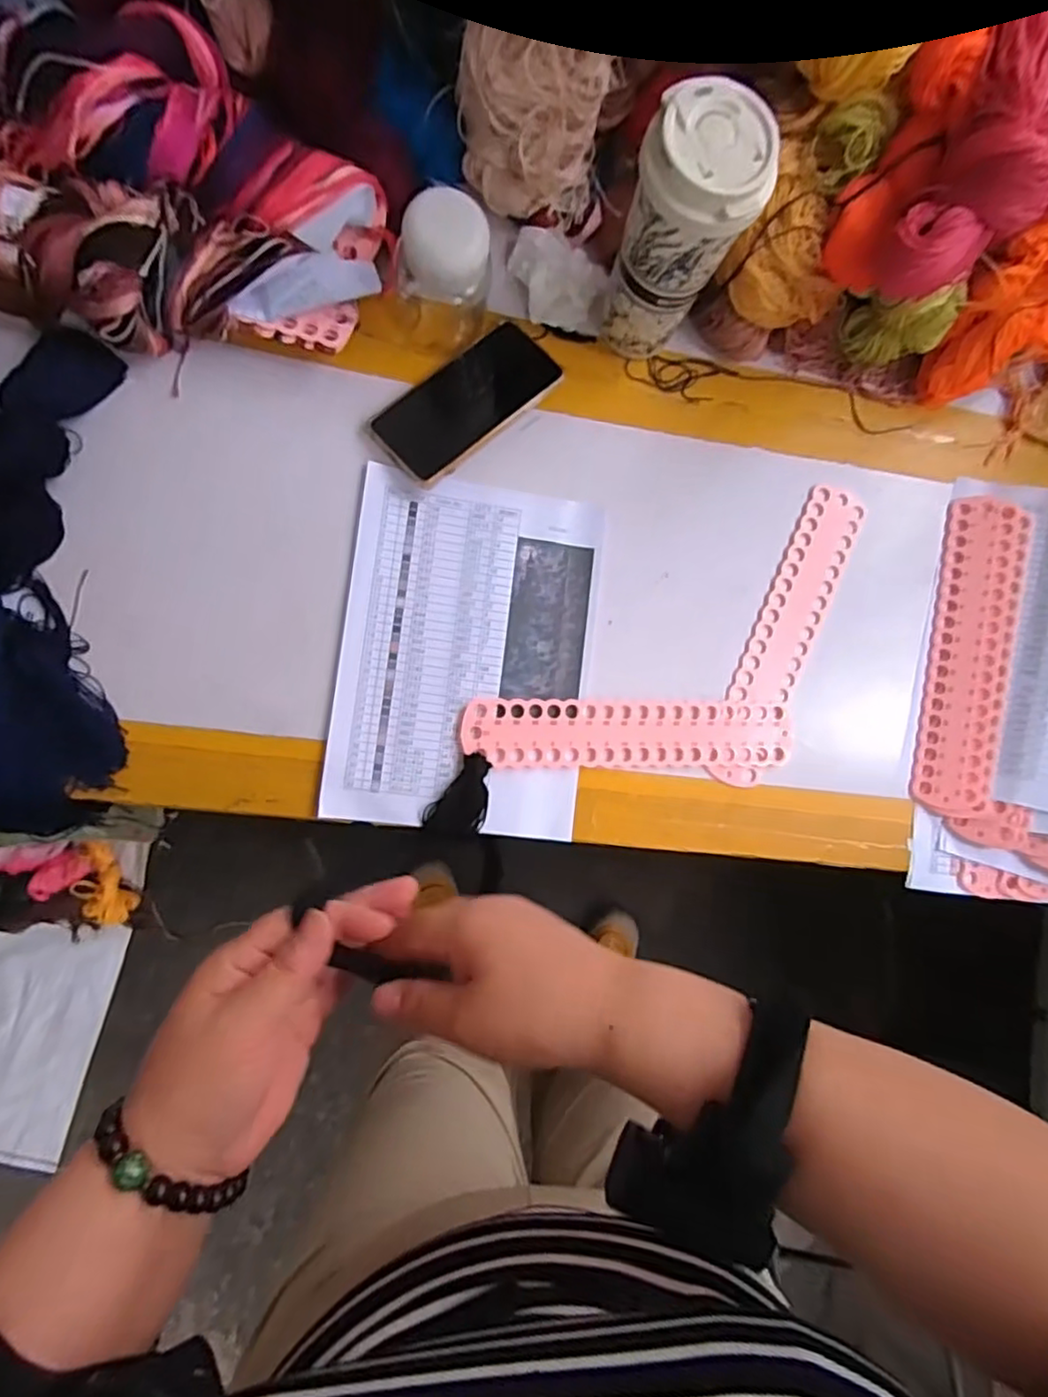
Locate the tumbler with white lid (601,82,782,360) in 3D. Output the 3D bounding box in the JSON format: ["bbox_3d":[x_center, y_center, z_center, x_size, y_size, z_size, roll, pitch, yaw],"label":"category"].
[{"bbox_3d":[0.110,-0.342,0.489,0.088,0.185,0.080,20,83,-7],"label":"tumbler with white lid"}]

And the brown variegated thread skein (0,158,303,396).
[{"bbox_3d":[-0.308,-0.326,0.471,0.240,0.071,0.116,13,85,-6],"label":"brown variegated thread skein"}]

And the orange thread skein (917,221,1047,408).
[{"bbox_3d":[0.434,-0.337,0.560,0.129,0.129,0.092,-20,89,-7],"label":"orange thread skein"}]

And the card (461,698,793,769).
[{"bbox_3d":[0.095,0.031,0.552,0.289,0.004,0.056,1,86,-9],"label":"card"}]

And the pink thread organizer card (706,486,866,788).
[{"bbox_3d":[0.238,-0.060,0.580,0.057,0.006,0.289,25,82,-6],"label":"pink thread organizer card"}]

